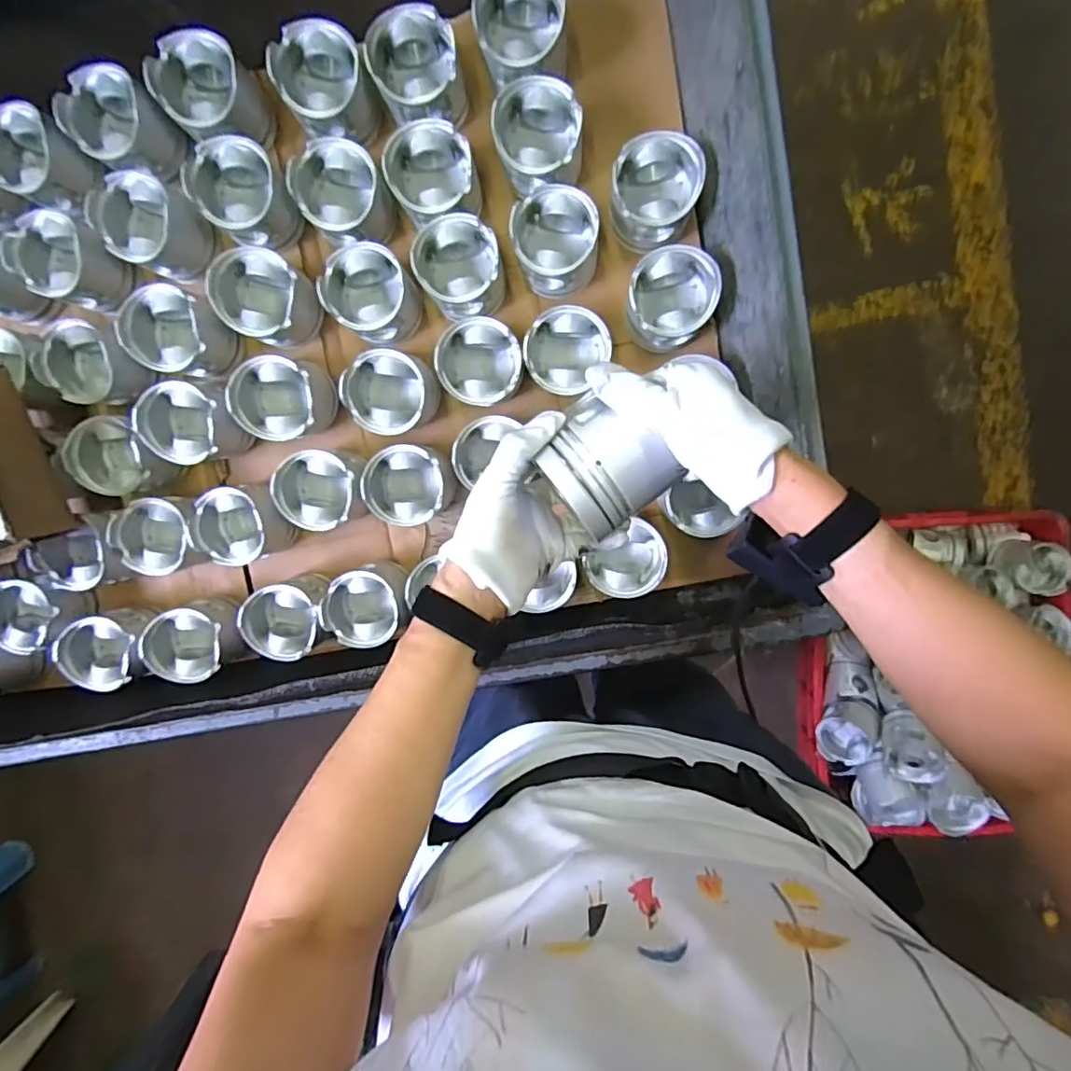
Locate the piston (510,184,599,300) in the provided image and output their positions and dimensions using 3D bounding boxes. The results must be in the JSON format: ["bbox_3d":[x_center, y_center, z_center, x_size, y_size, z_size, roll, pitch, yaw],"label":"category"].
[{"bbox_3d":[0.023,-0.332,0.659,0.096,0.068,0.103,9,98,2],"label":"piston"}]

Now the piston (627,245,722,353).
[{"bbox_3d":[0.150,-0.261,0.644,0.096,0.078,0.098,8,98,2],"label":"piston"}]

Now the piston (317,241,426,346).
[{"bbox_3d":[-0.186,-0.277,0.662,0.090,0.073,0.093,0,97,3],"label":"piston"}]

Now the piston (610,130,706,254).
[{"bbox_3d":[0.131,-0.374,0.643,0.096,0.079,0.103,10,98,2],"label":"piston"}]

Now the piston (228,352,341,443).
[{"bbox_3d":[-0.292,-0.156,0.668,0.095,0.075,0.092,9,98,2],"label":"piston"}]

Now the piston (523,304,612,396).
[{"bbox_3d":[0.033,-0.209,0.663,0.087,0.086,0.092,0,97,3],"label":"piston"}]

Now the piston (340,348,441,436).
[{"bbox_3d":[-0.169,-0.166,0.678,0.095,0.070,0.093,6,98,2],"label":"piston"}]

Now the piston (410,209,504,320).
[{"bbox_3d":[-0.082,-0.300,0.655,0.094,0.072,0.101,0,97,3],"label":"piston"}]

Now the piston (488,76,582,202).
[{"bbox_3d":[0.003,-0.434,0.642,0.094,0.083,0.101,8,98,2],"label":"piston"}]

